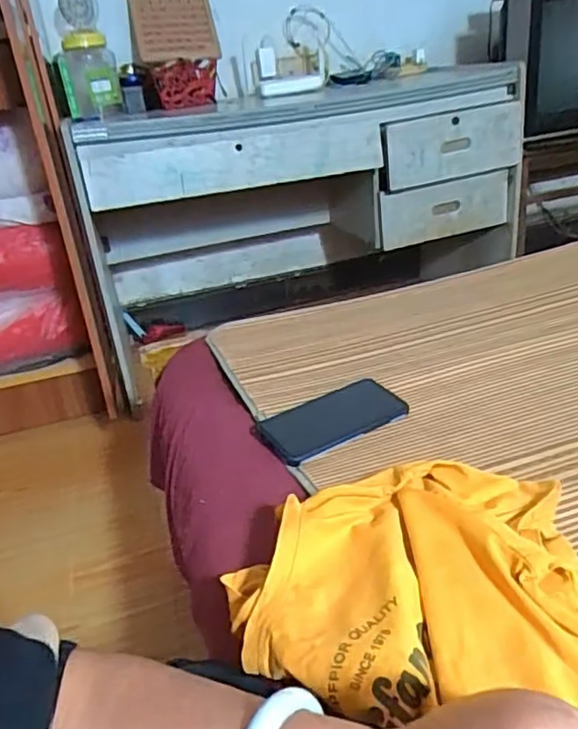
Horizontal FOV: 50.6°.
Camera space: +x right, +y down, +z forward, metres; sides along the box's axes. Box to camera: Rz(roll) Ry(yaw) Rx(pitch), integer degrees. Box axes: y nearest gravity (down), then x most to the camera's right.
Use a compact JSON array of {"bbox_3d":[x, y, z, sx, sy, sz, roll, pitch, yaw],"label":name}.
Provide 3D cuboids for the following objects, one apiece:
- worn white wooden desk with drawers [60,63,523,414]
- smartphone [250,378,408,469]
[{"bbox_3d":[0.029,-0.433,1.860,1.225,0.691,0.631,-10,25,-5],"label":"worn white wooden desk with drawers"},{"bbox_3d":[0.049,0.061,0.680,0.159,0.018,0.082,-19,30,-22],"label":"smartphone"}]

